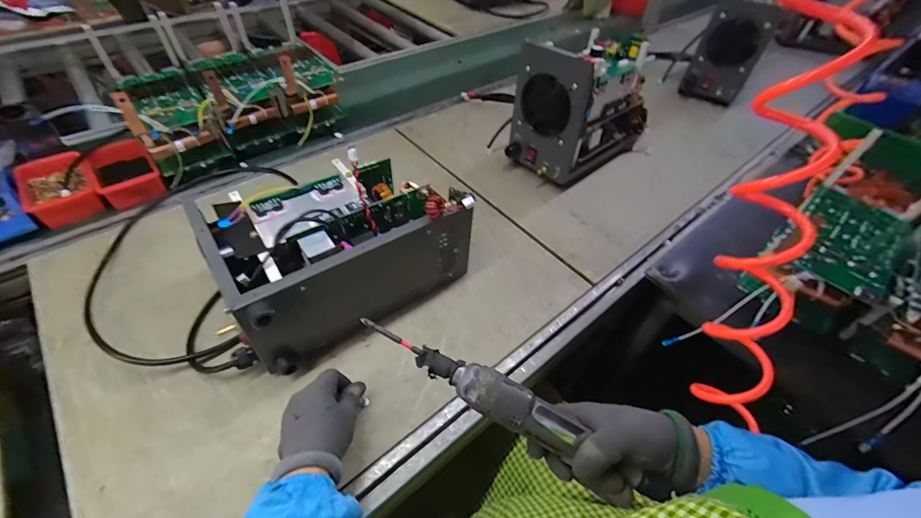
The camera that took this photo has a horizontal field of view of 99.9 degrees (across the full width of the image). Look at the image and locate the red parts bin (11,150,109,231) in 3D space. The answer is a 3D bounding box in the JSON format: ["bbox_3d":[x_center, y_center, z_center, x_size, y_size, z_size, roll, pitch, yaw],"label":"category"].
[{"bbox_3d":[-0.720,-0.128,0.701,0.152,0.049,0.105,38,57,27],"label":"red parts bin"}]

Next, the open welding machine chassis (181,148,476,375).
[{"bbox_3d":[-0.173,-0.025,0.573,0.321,0.158,0.220,-28,58,-27],"label":"open welding machine chassis"}]

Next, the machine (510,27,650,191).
[{"bbox_3d":[0.266,-0.327,0.826,0.325,0.247,0.181,-30,56,-26],"label":"machine"}]

